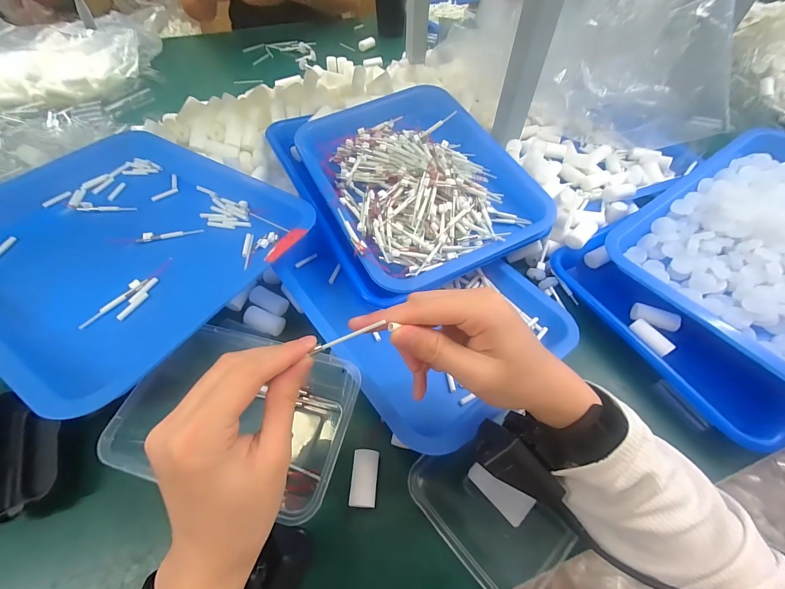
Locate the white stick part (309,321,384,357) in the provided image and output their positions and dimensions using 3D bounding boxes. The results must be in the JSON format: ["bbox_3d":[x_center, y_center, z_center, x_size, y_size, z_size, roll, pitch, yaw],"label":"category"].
[{"bbox_3d":[-0.027,0.025,0.198,0.047,0.004,0.004,-23,55,10],"label":"white stick part"}]

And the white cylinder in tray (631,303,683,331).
[{"bbox_3d":[0.283,0.024,0.360,0.043,0.016,0.020,26,58,32],"label":"white cylinder in tray"}]

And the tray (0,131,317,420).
[{"bbox_3d":[-0.281,-0.069,0.350,0.340,0.046,0.281,28,59,18],"label":"tray"}]

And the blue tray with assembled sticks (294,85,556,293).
[{"bbox_3d":[0.034,-0.151,0.398,0.235,0.066,0.278,-21,57,-14],"label":"blue tray with assembled sticks"}]

